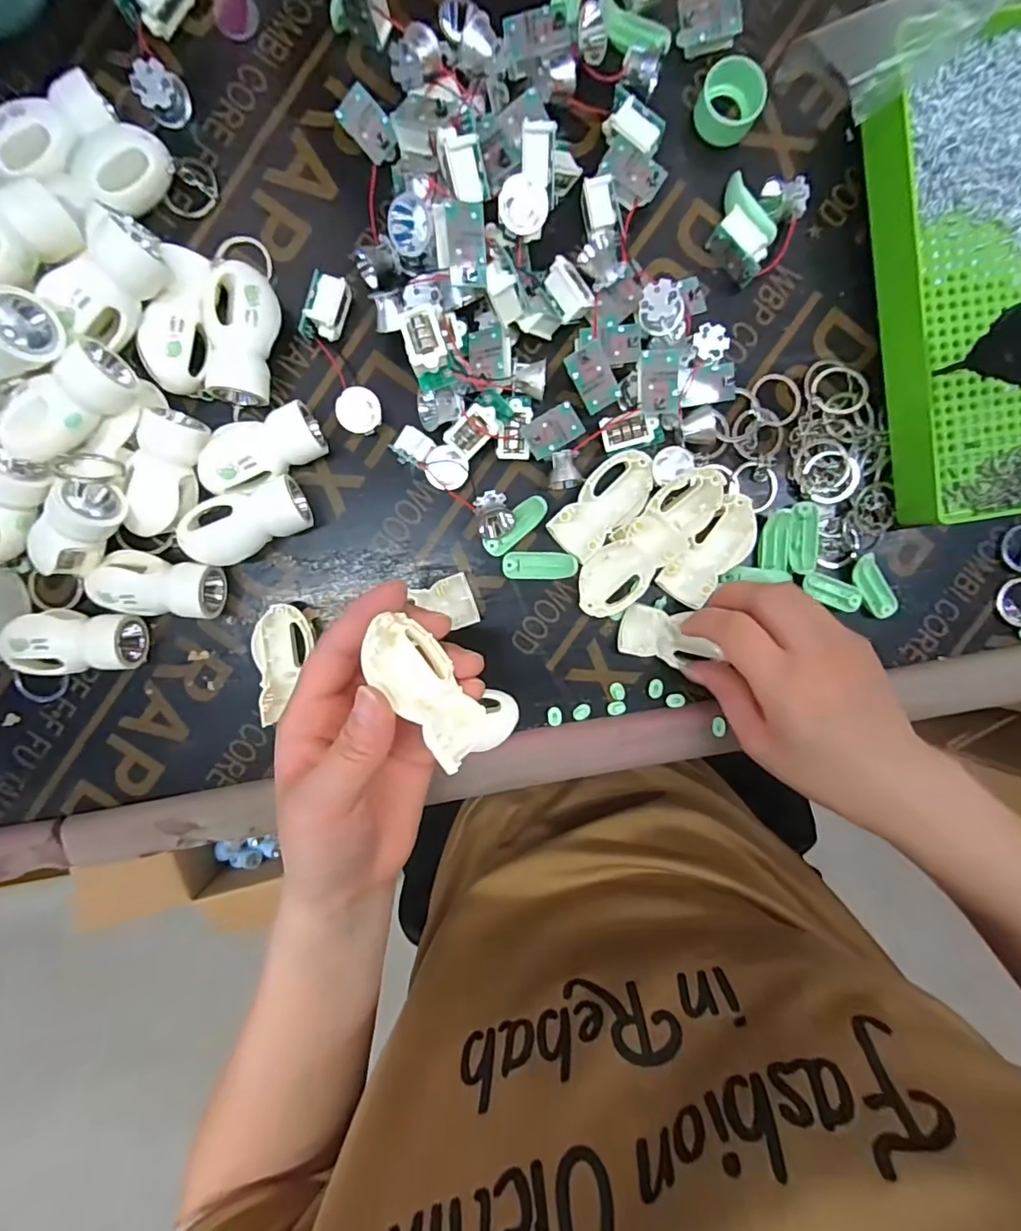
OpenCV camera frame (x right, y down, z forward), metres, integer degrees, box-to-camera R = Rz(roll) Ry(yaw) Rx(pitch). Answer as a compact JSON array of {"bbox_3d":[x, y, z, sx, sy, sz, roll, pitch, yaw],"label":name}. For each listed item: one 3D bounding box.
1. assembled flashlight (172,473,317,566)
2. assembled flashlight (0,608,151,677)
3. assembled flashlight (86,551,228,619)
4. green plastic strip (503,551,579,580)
[{"bbox_3d":[-0.143,-0.051,0.293,0.063,0.027,0.035,-27,96,1],"label":"assembled flashlight"},{"bbox_3d":[-0.233,0.016,0.289,0.061,0.029,0.033,3,95,-17],"label":"assembled flashlight"},{"bbox_3d":[-0.191,-0.015,0.293,0.060,0.027,0.033,10,95,-3],"label":"assembled flashlight"},{"bbox_3d":[0.017,-0.028,0.305,0.042,0.004,0.015,2,95,11],"label":"green plastic strip"}]

